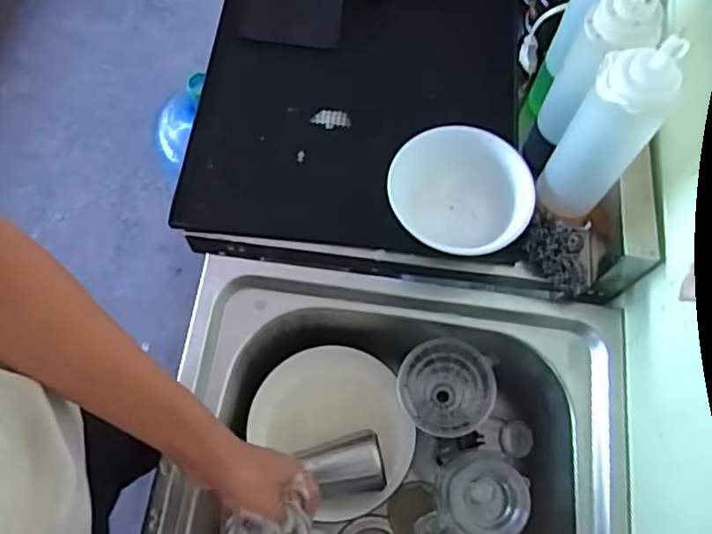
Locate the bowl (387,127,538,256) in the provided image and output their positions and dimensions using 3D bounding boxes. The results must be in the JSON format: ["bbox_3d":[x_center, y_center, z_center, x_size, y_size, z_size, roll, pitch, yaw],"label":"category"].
[{"bbox_3d":[0.120,-0.075,0.693,0.149,0.061,0.147,1,68,-2],"label":"bowl"}]

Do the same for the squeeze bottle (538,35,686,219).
[{"bbox_3d":[0.246,-0.130,0.613,0.073,0.222,0.064,35,71,11],"label":"squeeze bottle"}]

